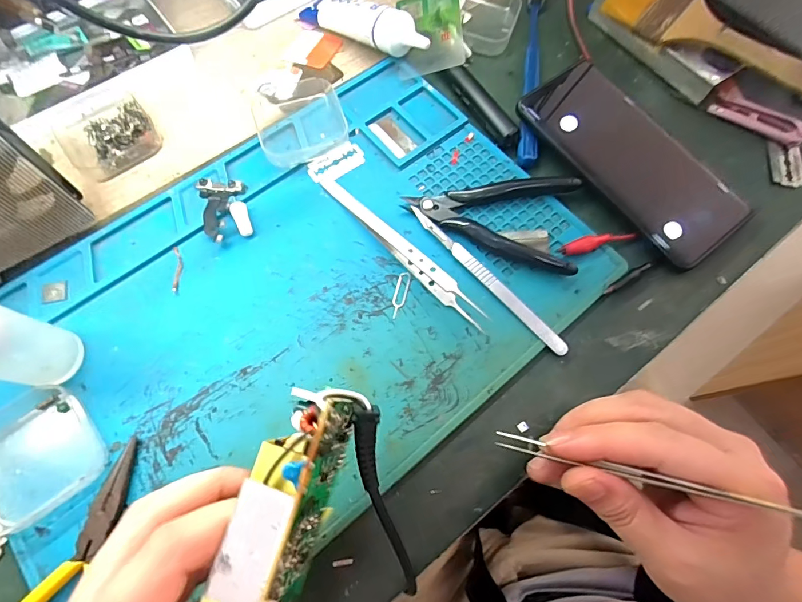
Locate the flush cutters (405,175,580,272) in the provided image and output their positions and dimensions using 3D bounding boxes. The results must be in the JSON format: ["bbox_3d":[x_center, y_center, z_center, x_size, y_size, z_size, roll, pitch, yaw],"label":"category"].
[{"bbox_3d":[0.062,-0.062,0.281,0.111,0.018,0.074,13,70,3],"label":"flush cutters"}]

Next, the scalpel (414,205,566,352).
[{"bbox_3d":[0.056,-0.016,0.271,0.010,0.006,0.133,-40,76,-14],"label":"scalpel"}]

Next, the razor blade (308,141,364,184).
[{"bbox_3d":[-0.048,-0.102,0.304,0.042,0.004,0.022,-33,74,-13],"label":"razor blade"}]

